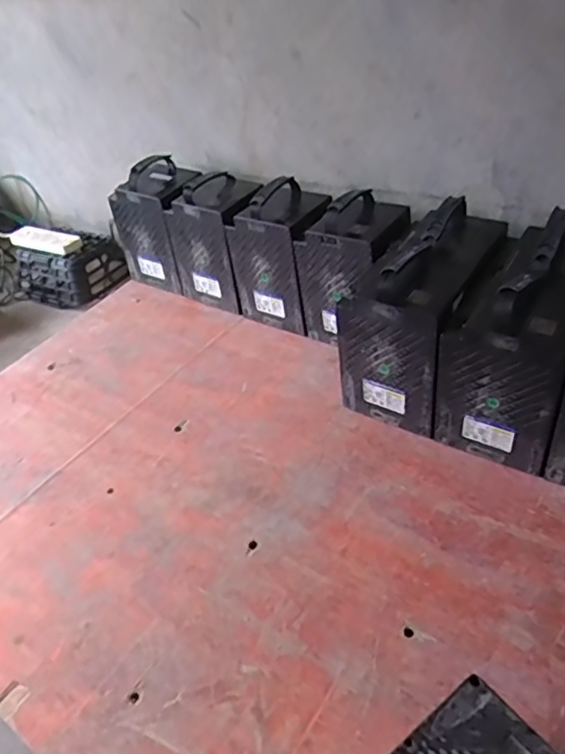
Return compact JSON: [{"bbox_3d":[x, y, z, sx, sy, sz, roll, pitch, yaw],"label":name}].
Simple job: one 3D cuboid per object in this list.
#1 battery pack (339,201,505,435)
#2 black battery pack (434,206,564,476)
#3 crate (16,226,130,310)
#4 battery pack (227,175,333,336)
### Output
[{"bbox_3d":[0.251,-0.112,1.073,0.182,0.305,0.306,19,49,28],"label":"battery pack"},{"bbox_3d":[0.404,-0.073,0.984,0.178,0.288,0.320,20,50,29],"label":"black battery pack"},{"bbox_3d":[-0.591,-0.317,1.697,0.270,0.127,0.242,16,48,26],"label":"crate"},{"bbox_3d":[0.013,-0.280,1.304,0.175,0.291,0.184,22,50,29],"label":"battery pack"}]

